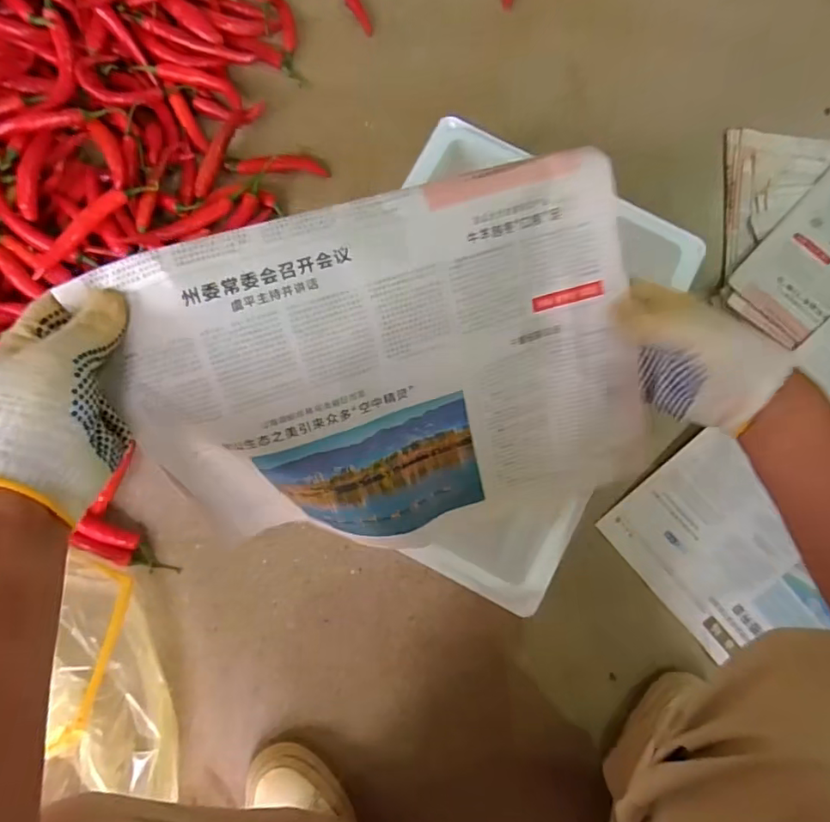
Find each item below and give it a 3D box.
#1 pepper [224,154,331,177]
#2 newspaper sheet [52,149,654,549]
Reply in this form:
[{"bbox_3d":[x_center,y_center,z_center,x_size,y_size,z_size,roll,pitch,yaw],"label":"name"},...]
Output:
[{"bbox_3d":[-0.167,-0.296,0.650,0.121,0.018,0.016,0,82,-2],"label":"pepper"},{"bbox_3d":[-0.013,-0.028,0.431,0.377,0.098,0.267,-18,108,-10],"label":"newspaper sheet"}]

